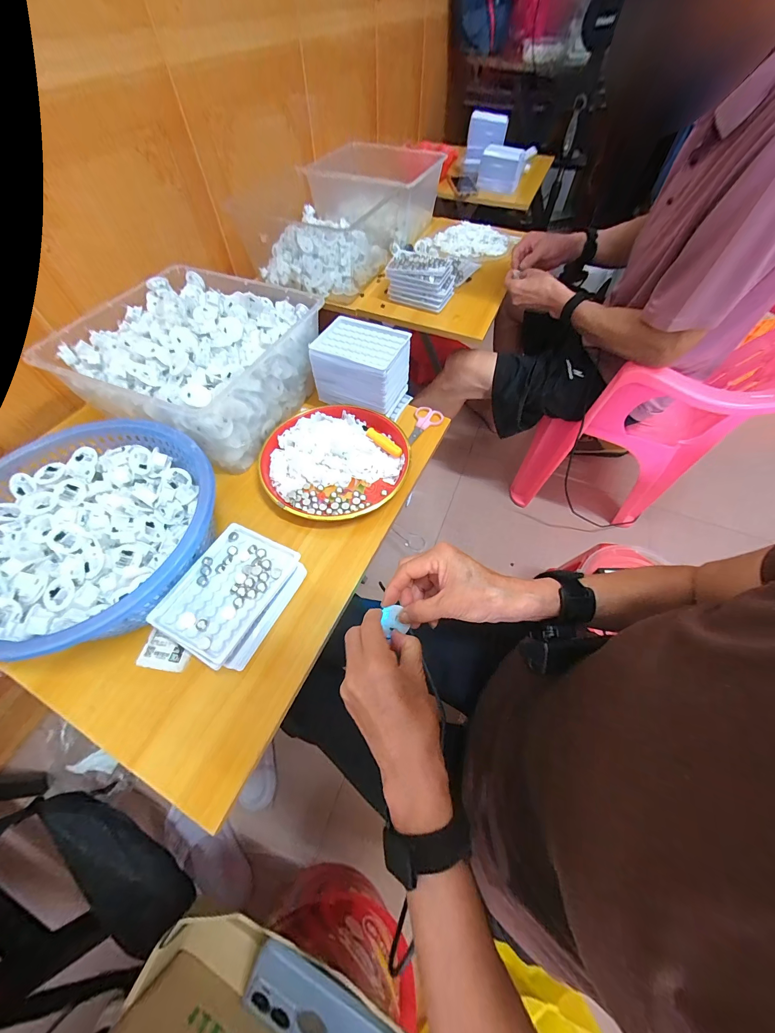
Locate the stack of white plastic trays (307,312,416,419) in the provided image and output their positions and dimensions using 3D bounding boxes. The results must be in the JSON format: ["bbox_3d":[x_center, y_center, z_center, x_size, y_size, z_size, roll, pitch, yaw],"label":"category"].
[{"bbox_3d":[-0.039,-0.240,0.541,0.133,0.092,0.094,21,61,12],"label":"stack of white plastic trays"}]

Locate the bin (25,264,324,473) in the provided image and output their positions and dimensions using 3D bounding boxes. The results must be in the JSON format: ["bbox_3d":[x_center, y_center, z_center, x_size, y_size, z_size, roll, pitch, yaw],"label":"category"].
[{"bbox_3d":[-0.290,-0.243,0.528,0.274,0.134,0.287,21,61,11],"label":"bin"}]

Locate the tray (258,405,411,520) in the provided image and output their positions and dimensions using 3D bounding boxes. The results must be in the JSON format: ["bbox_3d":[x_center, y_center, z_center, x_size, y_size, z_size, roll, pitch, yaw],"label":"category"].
[{"bbox_3d":[-0.078,-0.087,0.508,0.215,0.030,0.197,0,59,-1],"label":"tray"}]

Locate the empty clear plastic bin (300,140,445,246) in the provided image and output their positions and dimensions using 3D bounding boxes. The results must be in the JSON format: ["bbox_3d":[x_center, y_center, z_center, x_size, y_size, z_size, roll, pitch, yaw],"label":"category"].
[{"bbox_3d":[-0.022,-0.865,0.888,0.266,0.126,0.351,23,61,12],"label":"empty clear plastic bin"}]

